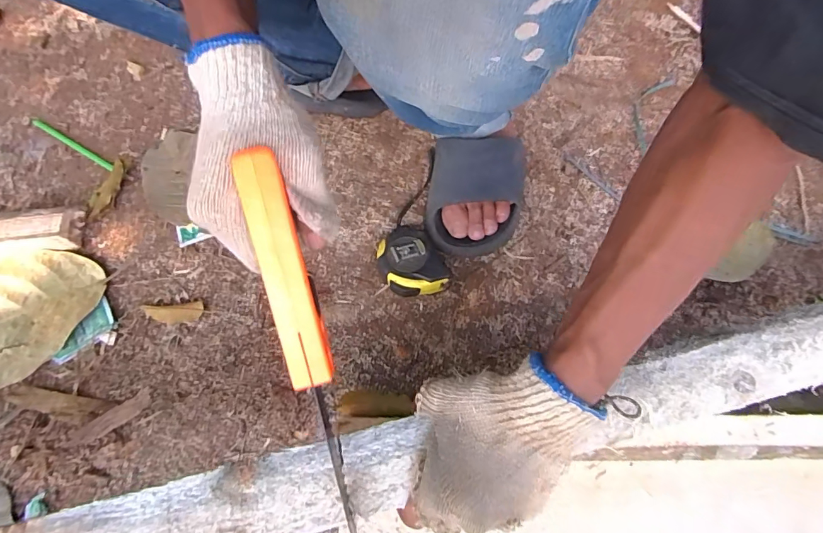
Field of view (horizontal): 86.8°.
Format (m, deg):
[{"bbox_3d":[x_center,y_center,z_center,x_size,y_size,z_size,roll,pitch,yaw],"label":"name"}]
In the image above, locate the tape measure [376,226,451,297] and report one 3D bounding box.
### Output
[{"bbox_3d":[-0.003,-0.001,0.491,0.066,0.042,0.088,-33,71,-13],"label":"tape measure"}]

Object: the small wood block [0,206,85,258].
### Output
[{"bbox_3d":[-0.479,-0.033,0.508,0.171,0.038,0.041,-12,67,-5],"label":"small wood block"}]

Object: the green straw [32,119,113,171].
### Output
[{"bbox_3d":[-0.455,-0.165,0.584,0.154,0.010,0.010,29,73,13],"label":"green straw"}]

